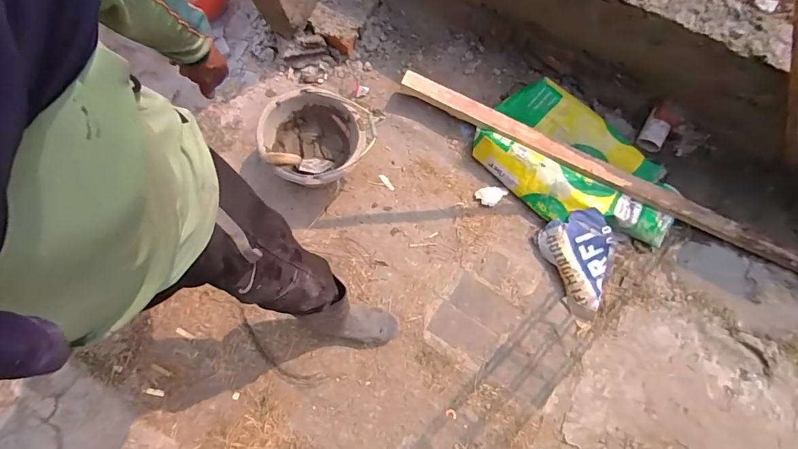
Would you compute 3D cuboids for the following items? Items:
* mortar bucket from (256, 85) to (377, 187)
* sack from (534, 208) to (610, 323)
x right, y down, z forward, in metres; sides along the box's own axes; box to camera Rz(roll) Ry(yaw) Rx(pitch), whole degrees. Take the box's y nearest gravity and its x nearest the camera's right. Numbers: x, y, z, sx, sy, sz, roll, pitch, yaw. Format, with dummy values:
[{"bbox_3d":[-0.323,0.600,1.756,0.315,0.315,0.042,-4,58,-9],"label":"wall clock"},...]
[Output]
[{"bbox_3d":[-0.243,-0.224,1.248,0.277,0.192,0.262,2,81,0],"label":"mortar bucket"},{"bbox_3d":[0.551,0.116,1.279,0.186,0.096,0.307,-24,81,-4],"label":"sack"}]

